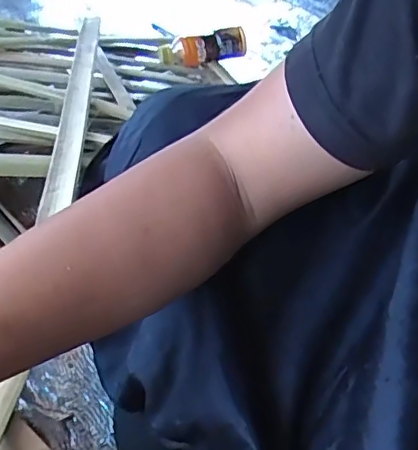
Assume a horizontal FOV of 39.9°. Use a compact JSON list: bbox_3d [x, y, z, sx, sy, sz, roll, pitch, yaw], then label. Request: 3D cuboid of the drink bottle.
[{"bbox_3d":[-0.009,-0.288,0.942,0.146,0.052,0.054,-11,38,-3],"label":"drink bottle"}]

